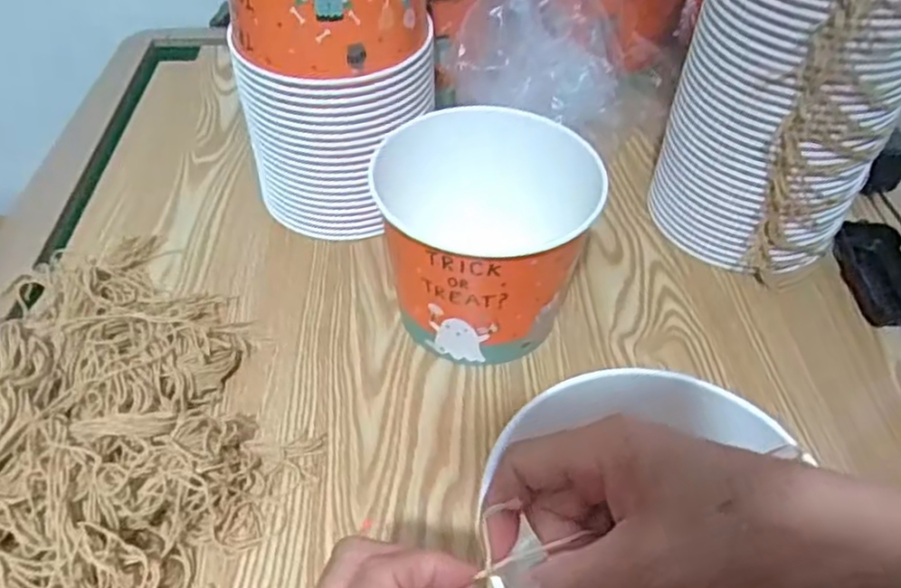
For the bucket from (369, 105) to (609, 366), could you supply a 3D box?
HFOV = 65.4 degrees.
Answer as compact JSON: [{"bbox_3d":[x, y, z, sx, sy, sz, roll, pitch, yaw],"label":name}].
[{"bbox_3d":[0.036,-0.033,0.531,0.165,0.139,0.135,-10,48,-11],"label":"bucket"}]

